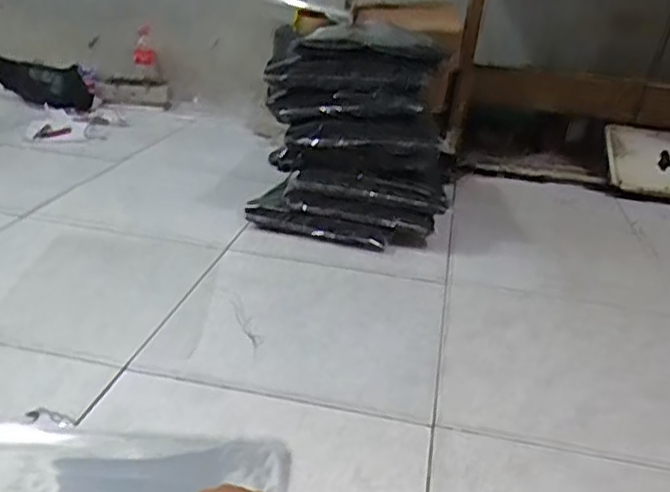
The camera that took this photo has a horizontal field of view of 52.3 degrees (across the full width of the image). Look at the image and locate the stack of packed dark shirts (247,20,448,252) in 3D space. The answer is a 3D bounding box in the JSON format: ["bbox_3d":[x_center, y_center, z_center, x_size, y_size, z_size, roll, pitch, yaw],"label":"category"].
[{"bbox_3d":[0.029,-0.196,1.282,0.352,0.361,0.214,6,23,1],"label":"stack of packed dark shirts"}]

